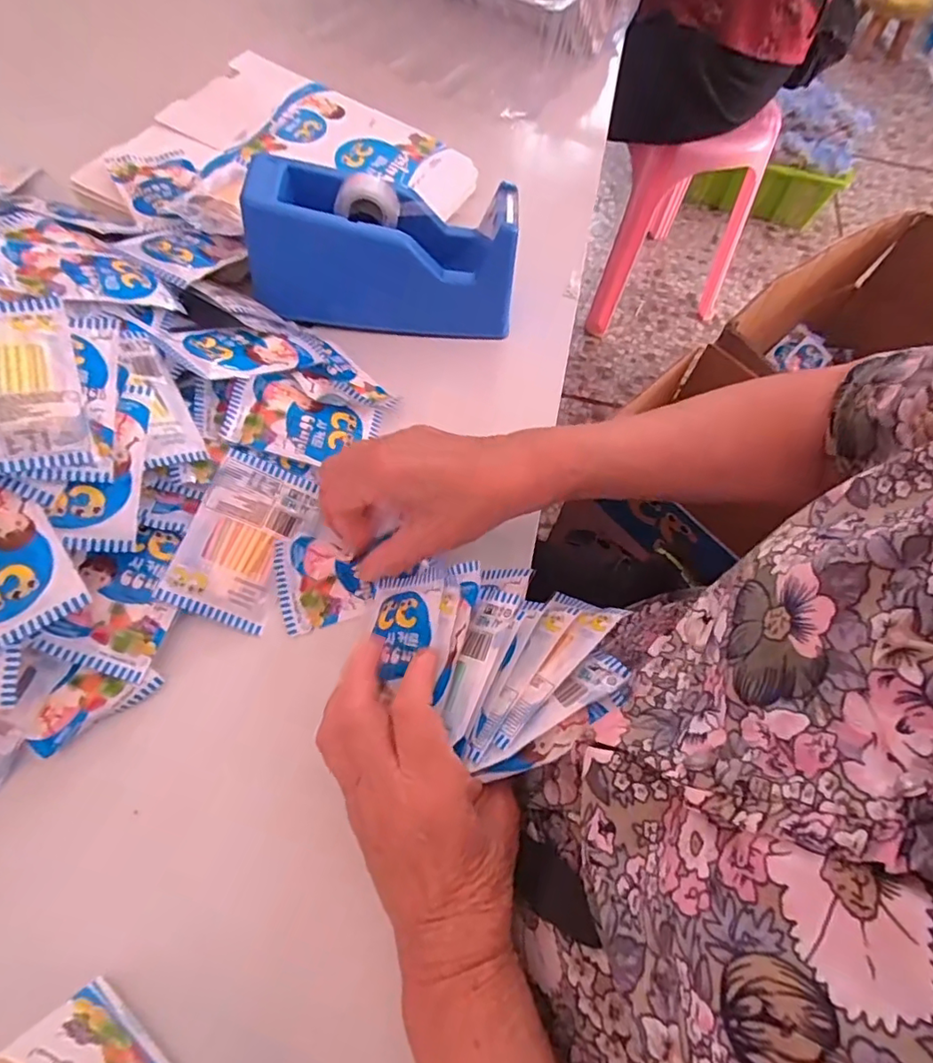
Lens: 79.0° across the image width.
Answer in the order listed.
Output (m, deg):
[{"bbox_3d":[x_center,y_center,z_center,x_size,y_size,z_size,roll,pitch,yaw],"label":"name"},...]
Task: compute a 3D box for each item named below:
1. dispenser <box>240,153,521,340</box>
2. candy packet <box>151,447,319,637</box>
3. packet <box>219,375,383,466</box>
[{"bbox_3d":[-0.063,-0.215,0.440,0.196,0.096,0.075,-1,63,-4],"label":"dispenser"},{"bbox_3d":[-0.140,0.005,0.356,0.065,0.006,0.103,24,73,-13],"label":"candy packet"},{"bbox_3d":[-0.114,-0.079,0.400,0.101,0.014,0.063,14,64,-18],"label":"packet"}]

